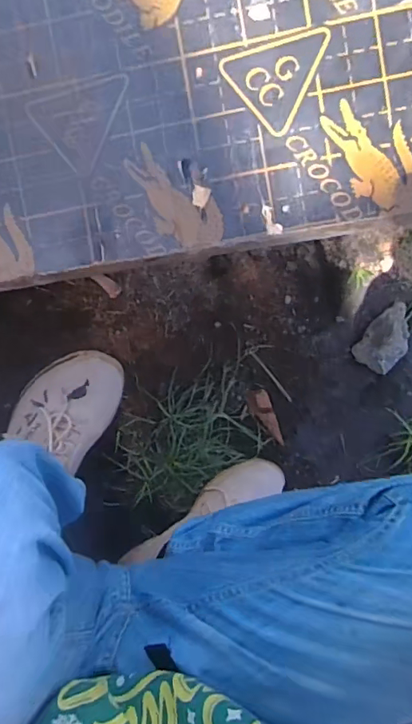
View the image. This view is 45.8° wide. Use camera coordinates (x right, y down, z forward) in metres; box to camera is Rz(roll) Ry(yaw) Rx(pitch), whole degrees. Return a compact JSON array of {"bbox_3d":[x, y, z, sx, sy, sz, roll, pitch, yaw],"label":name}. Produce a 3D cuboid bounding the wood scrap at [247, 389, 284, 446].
[{"bbox_3d":[0.087,0.083,0.714,0.031,0.019,0.095,-21,98,-1],"label":"wood scrap"}]

